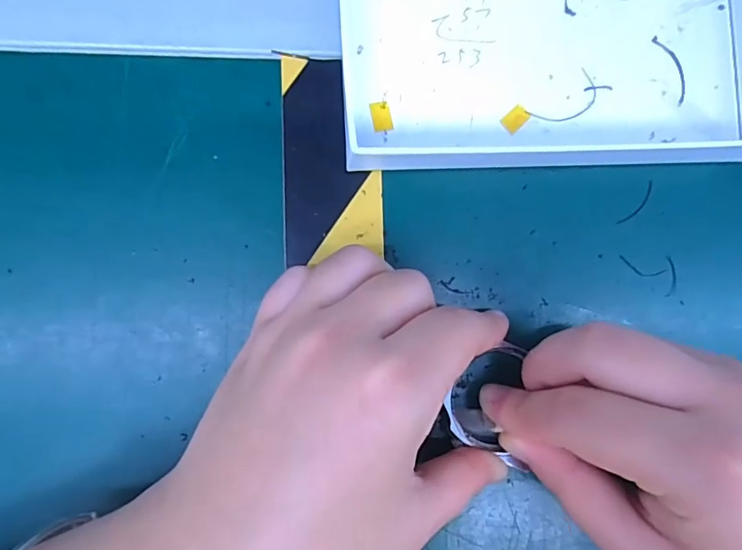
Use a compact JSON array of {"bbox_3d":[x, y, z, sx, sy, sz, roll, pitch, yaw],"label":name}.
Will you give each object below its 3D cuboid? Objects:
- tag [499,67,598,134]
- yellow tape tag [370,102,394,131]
[{"bbox_3d":[0.075,-0.069,0.197,0.044,0.004,0.016,-30,91,-6],"label":"tag"},{"bbox_3d":[0.004,-0.063,0.188,0.008,0.004,0.011,-12,89,-6],"label":"yellow tape tag"}]

